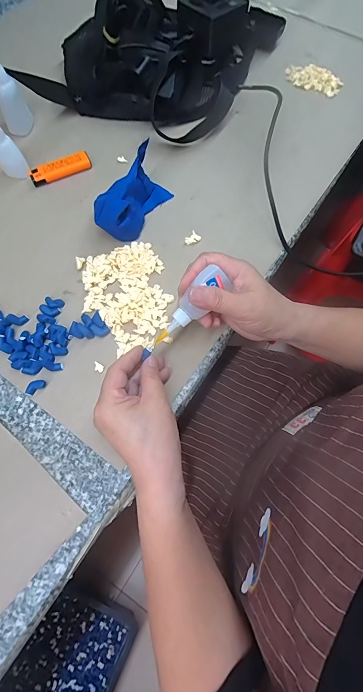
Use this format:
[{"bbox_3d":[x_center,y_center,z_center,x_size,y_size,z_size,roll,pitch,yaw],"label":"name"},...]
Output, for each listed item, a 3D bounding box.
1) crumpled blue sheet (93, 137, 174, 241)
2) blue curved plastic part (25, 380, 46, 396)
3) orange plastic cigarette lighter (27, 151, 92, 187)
[{"bbox_3d":[-0.064,-0.186,0.388,0.063,0.058,0.113,30,74,11],"label":"crumpled blue sheet"},{"bbox_3d":[-0.152,0.042,0.336,0.020,0.010,0.012,-38,74,-11],"label":"blue curved plastic part"},{"bbox_3d":[-0.161,-0.236,0.431,0.079,0.013,0.023,-26,72,-8],"label":"orange plastic cigarette lighter"}]

